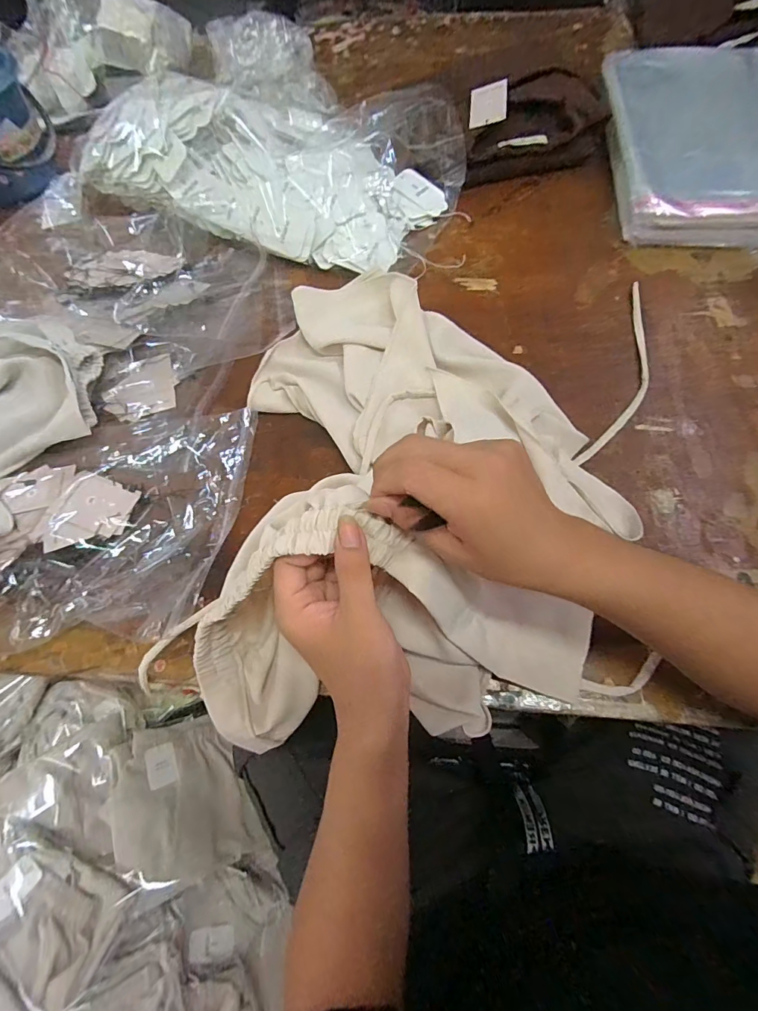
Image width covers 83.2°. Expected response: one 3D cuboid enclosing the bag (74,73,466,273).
[{"bbox_3d":[-0.156,-0.470,0.571,0.508,0.096,0.221,17,68,12],"label":"bag"}]

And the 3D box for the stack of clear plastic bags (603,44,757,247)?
[{"bbox_3d":[0.481,-0.503,0.568,0.317,0.063,0.420,3,66,6],"label":"stack of clear plastic bags"}]

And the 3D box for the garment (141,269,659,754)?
[{"bbox_3d":[0.041,-0.059,0.362,0.397,0.161,0.476,-2,70,2],"label":"garment"}]

